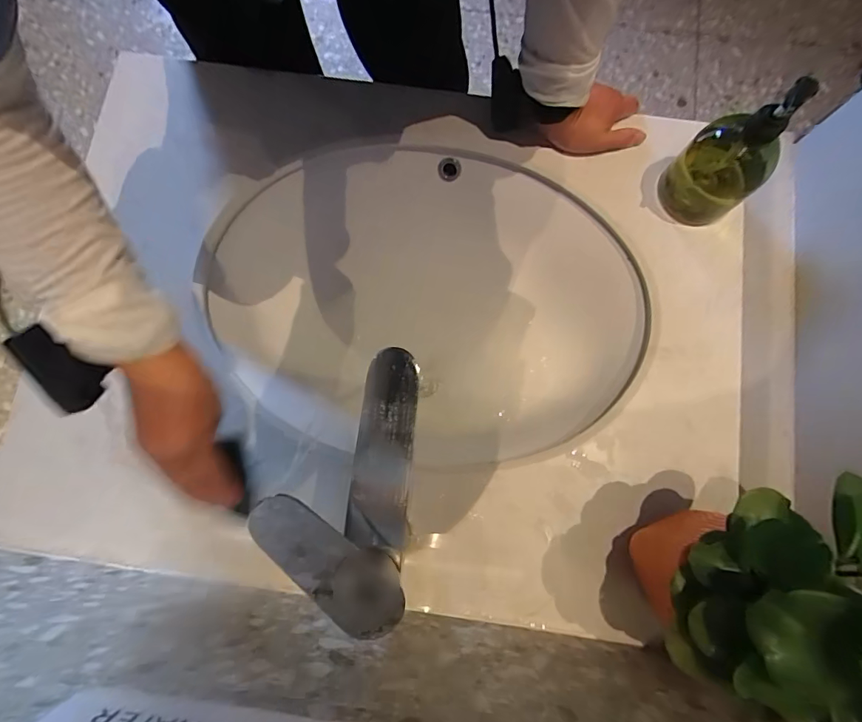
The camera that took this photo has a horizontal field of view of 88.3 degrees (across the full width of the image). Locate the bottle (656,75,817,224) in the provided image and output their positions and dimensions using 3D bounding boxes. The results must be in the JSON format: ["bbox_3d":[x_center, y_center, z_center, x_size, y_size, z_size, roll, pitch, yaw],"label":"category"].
[{"bbox_3d":[0.310,-0.212,0.449,0.085,0.167,0.080,0,80,0],"label":"bottle"}]

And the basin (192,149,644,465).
[{"bbox_3d":[-0.005,-0.075,0.591,0.502,0.141,0.341,14,80,2],"label":"basin"}]

